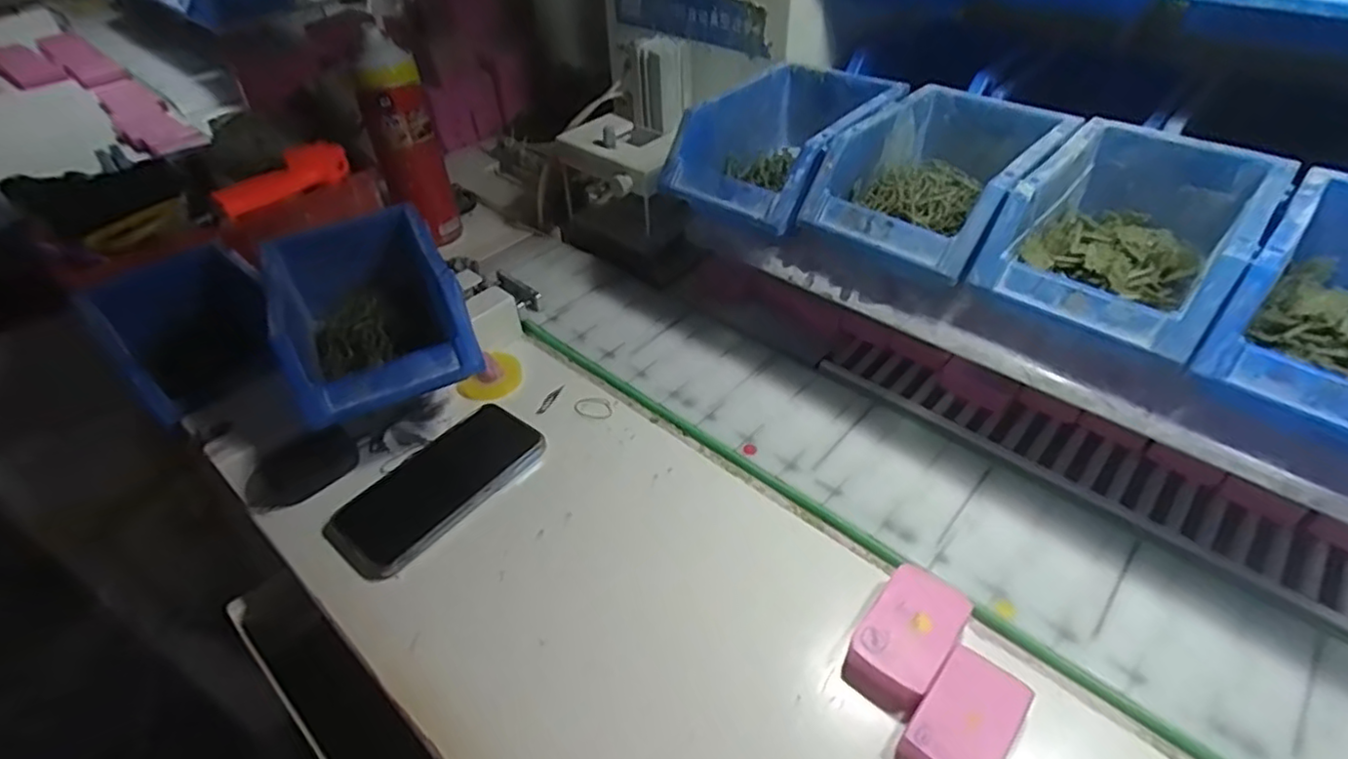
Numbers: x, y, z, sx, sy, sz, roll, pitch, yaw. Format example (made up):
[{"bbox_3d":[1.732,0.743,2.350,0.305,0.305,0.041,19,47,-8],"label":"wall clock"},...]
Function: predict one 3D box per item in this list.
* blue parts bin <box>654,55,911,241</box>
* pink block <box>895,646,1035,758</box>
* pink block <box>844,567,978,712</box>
[{"bbox_3d":[0.091,-0.194,0.540,0.130,0.068,0.186,27,50,27],"label":"blue parts bin"},{"bbox_3d":[0.151,0.181,0.347,0.043,0.019,0.074,32,53,30],"label":"pink block"},{"bbox_3d":[0.134,0.147,0.382,0.046,0.018,0.078,31,52,30],"label":"pink block"}]

